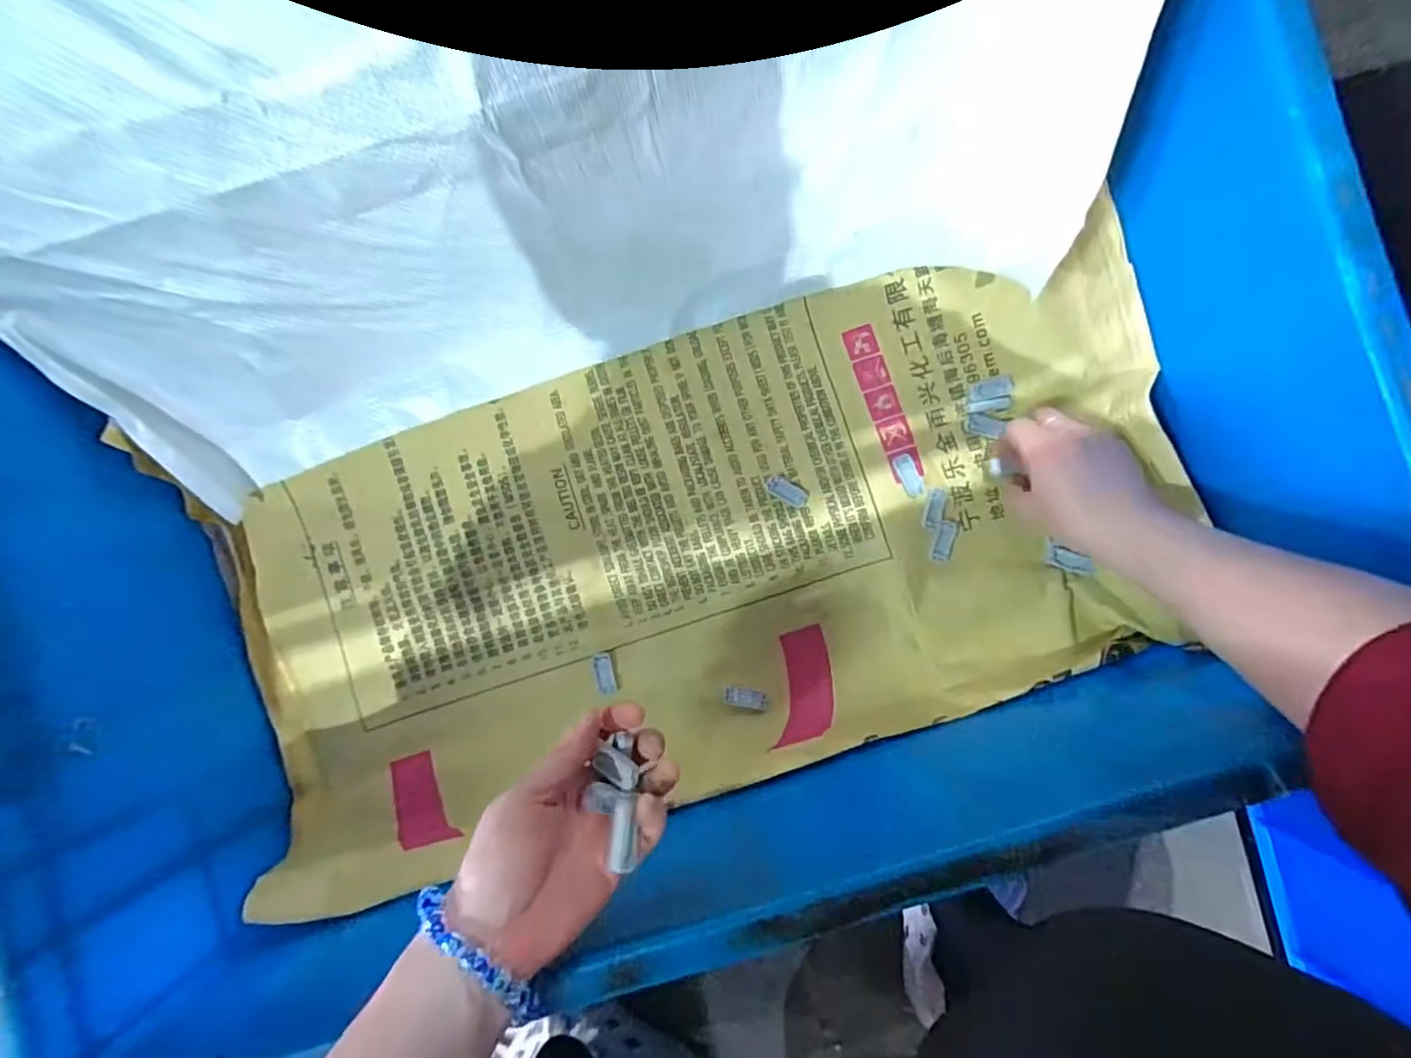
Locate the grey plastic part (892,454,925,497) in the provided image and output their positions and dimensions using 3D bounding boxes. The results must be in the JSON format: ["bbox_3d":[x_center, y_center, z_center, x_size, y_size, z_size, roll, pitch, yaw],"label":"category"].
[{"bbox_3d":[0.169,-0.044,0.508,0.015,0.006,0.037,-24,88,1],"label":"grey plastic part"}]

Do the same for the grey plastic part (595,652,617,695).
[{"bbox_3d":[-0.084,0.122,0.514,0.015,0.004,0.035,-12,88,1],"label":"grey plastic part"}]

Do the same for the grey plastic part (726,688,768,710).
[{"bbox_3d":[0.034,0.140,0.507,0.036,0.011,0.016,13,89,2],"label":"grey plastic part"}]

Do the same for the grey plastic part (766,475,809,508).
[{"bbox_3d":[0.069,-0.032,0.516,0.036,0.004,0.018,30,90,2],"label":"grey plastic part"}]

